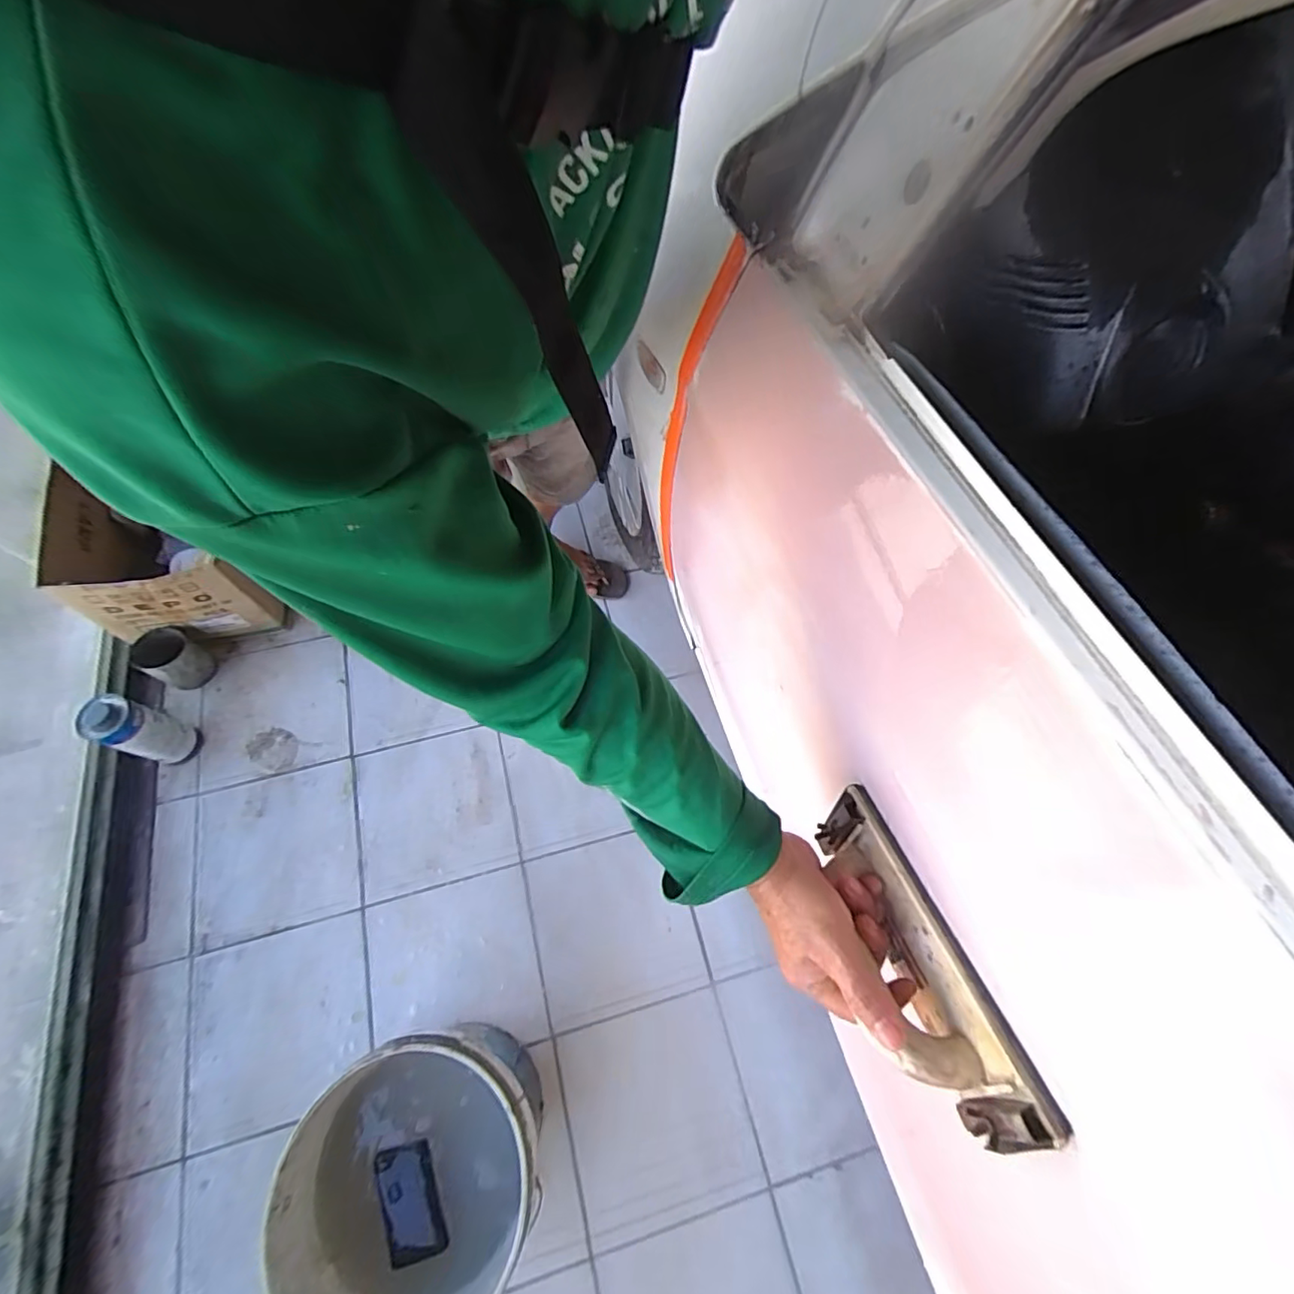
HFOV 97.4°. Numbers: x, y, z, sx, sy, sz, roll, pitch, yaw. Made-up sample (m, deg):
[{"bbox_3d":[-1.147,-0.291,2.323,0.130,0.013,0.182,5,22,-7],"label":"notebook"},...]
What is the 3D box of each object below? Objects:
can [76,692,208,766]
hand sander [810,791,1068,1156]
[{"bbox_3d":[-0.885,0.147,0.997,0.077,0.185,0.072,1,67,-2],"label":"can"},{"bbox_3d":[0.176,0.216,0.401,0.063,0.067,0.216,-13,53,-8],"label":"hand sander"}]

